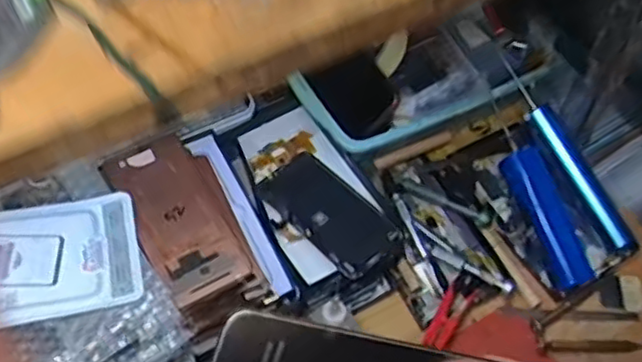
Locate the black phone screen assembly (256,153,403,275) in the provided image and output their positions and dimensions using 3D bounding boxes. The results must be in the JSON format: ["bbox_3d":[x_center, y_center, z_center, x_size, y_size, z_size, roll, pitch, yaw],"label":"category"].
[{"bbox_3d":[0.006,0.027,0.605,0.072,0.007,0.134,-38,60,-24],"label":"black phone screen assembly"}]

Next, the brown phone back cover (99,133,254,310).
[{"bbox_3d":[-0.119,0.029,0.552,0.071,0.009,0.151,-29,66,-15],"label":"brown phone back cover"}]

